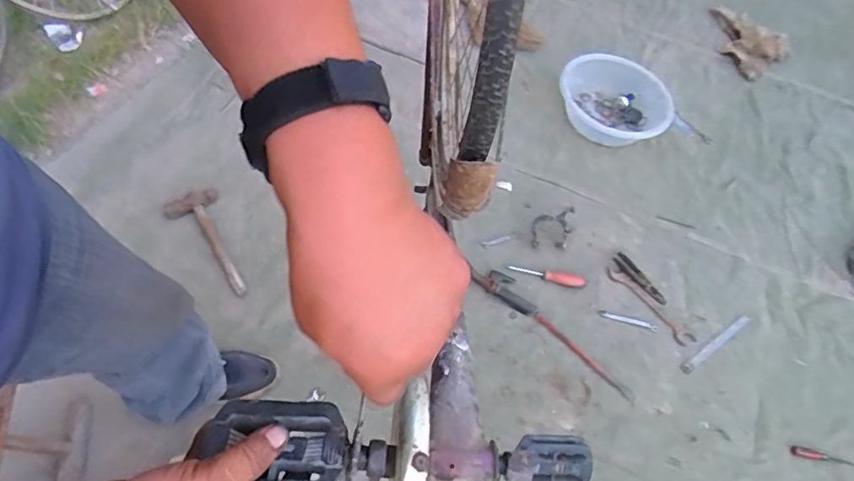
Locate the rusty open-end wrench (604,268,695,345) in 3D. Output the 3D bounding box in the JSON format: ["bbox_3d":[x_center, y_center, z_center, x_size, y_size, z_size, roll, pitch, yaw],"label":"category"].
[{"bbox_3d":[0.529,0.156,1.332,0.041,0.018,0.244,-36,66,-24],"label":"rusty open-end wrench"}]

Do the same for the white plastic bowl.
[{"bbox_3d":[0.538,-0.399,1.631,0.278,0.116,0.325,-32,65,-22],"label":"white plastic bowl"}]

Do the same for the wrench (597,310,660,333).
[{"bbox_3d":[0.468,0.187,1.304,0.132,0.007,0.020,18,58,8],"label":"wrench"}]

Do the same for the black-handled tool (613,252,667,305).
[{"bbox_3d":[0.520,0.093,1.361,0.036,0.012,0.157,-32,64,-22],"label":"black-handled tool"}]

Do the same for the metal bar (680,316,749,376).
[{"bbox_3d":[0.665,0.237,1.283,0.231,0.006,0.023,-29,63,-21],"label":"metal bar"}]

